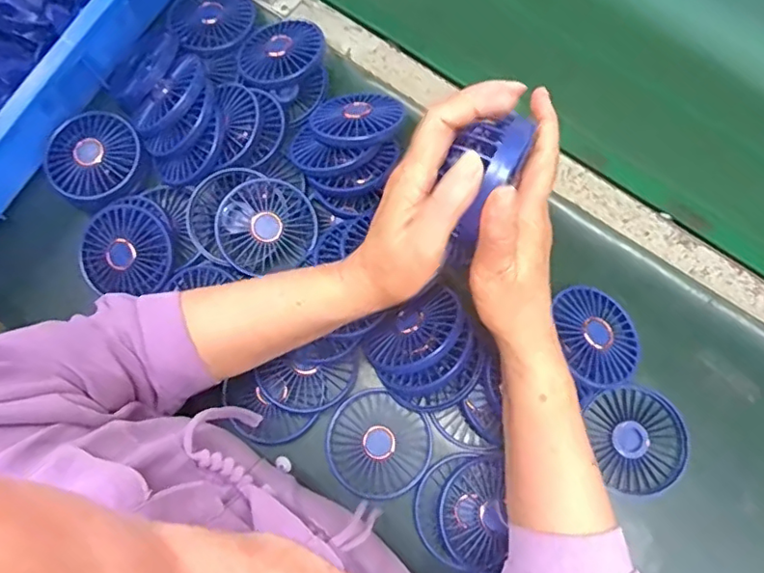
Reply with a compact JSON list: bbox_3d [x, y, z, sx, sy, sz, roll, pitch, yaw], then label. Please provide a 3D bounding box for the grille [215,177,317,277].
[{"bbox_3d":[-0.106,-0.056,0.509,0.086,0.025,0.076,-33,76,-7],"label":"grille"}]

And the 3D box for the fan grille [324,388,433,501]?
[{"bbox_3d":[-0.004,0.135,0.480,0.086,0.023,0.082,-1,75,2],"label":"fan grille"}]

